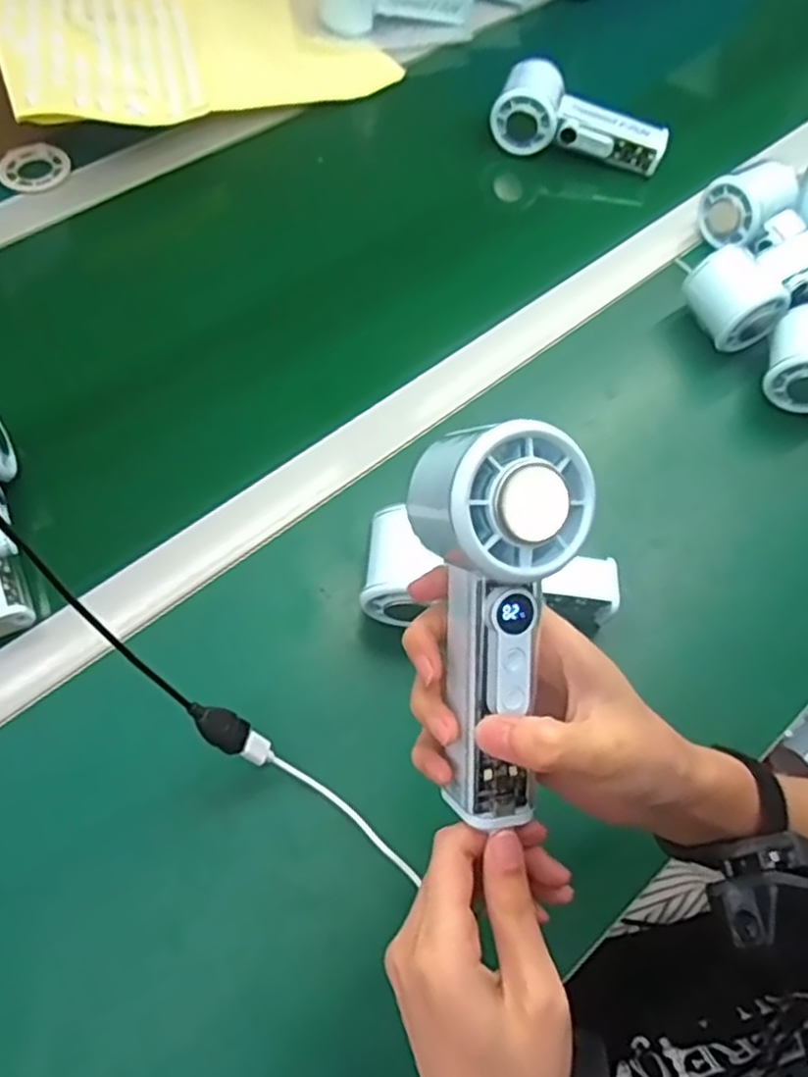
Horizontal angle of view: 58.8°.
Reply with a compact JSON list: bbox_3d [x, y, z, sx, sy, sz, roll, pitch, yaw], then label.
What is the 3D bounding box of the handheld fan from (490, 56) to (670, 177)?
[{"bbox_3d":[0.159,-0.368,0.640,0.153,0.050,0.056,25,65,10],"label":"handheld fan"}]

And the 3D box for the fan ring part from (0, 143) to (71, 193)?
[{"bbox_3d":[-0.310,-0.311,0.602,0.058,0.009,0.048,-30,68,-16],"label":"fan ring part"}]

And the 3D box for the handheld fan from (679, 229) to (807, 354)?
[{"bbox_3d":[0.291,-0.206,0.552,0.154,0.061,0.069,-30,68,-16],"label":"handheld fan"}]

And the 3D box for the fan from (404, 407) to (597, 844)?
[{"bbox_3d":[0.036,0.032,0.275,0.066,0.033,0.149,-2,105,-4],"label":"fan"}]

